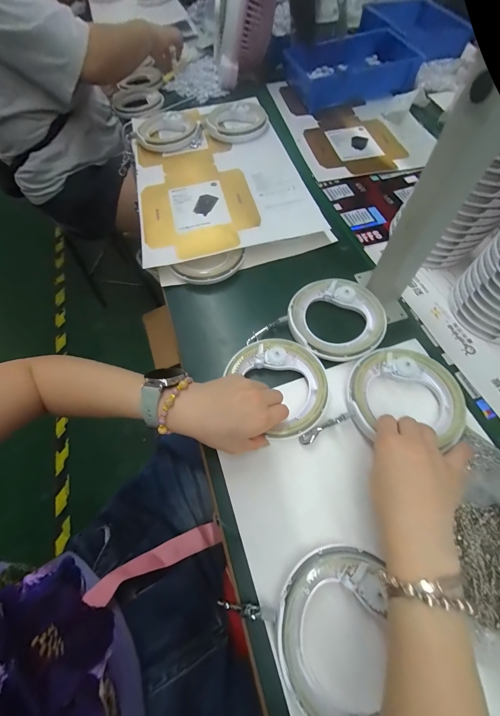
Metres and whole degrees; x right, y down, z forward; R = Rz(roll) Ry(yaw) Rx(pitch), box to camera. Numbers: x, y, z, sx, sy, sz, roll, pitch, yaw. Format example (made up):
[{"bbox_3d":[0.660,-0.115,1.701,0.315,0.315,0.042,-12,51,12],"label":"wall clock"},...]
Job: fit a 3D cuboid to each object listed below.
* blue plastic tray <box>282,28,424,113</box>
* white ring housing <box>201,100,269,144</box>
[{"bbox_3d":[0.254,-0.749,0.727,0.289,0.066,0.217,-7,62,-2],"label":"blue plastic tray"},{"bbox_3d":[-0.033,-0.513,0.608,0.133,0.022,0.127,-1,62,2],"label":"white ring housing"}]

